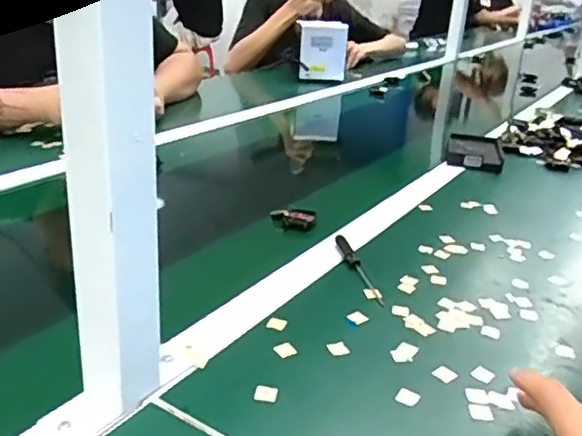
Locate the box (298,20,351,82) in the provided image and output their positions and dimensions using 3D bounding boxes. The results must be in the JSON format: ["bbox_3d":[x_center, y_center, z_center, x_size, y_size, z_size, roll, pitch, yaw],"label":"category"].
[{"bbox_3d":[0.080,-0.427,1.587,0.126,0.141,0.034,3,23,-1],"label":"box"}]

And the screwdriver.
[{"bbox_3d":[0.071,0.052,0.656,0.013,0.011,0.124,-3,24,-16],"label":"screwdriver"}]

